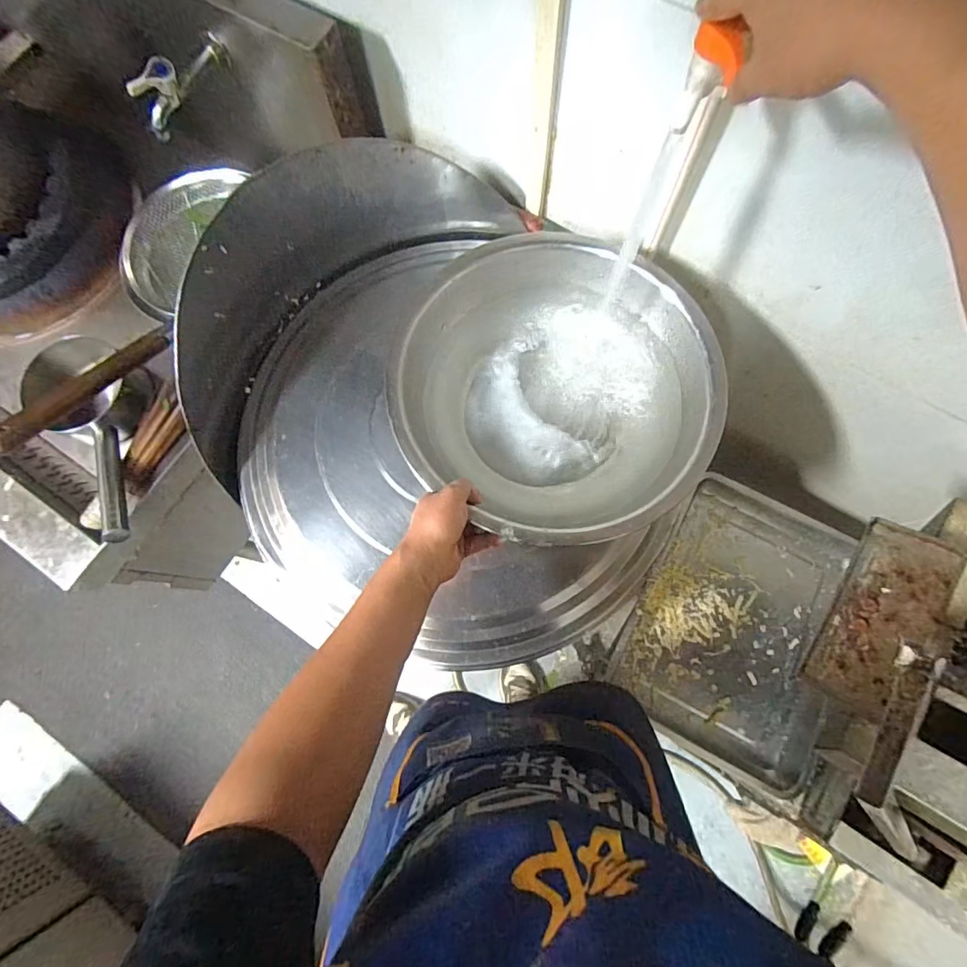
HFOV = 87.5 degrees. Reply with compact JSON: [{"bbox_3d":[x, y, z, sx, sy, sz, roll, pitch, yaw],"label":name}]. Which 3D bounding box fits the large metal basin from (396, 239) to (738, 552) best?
[{"bbox_3d":[0.085,-0.111,0.625,0.360,0.111,0.359,0,76,2],"label":"large metal basin"}]

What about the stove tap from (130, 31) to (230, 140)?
[{"bbox_3d":[-0.412,-0.552,0.686,0.042,0.080,0.152,29,79,9],"label":"stove tap"}]

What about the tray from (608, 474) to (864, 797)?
[{"bbox_3d":[0.451,0.240,0.884,0.343,0.040,0.450,25,78,8],"label":"tray"}]

